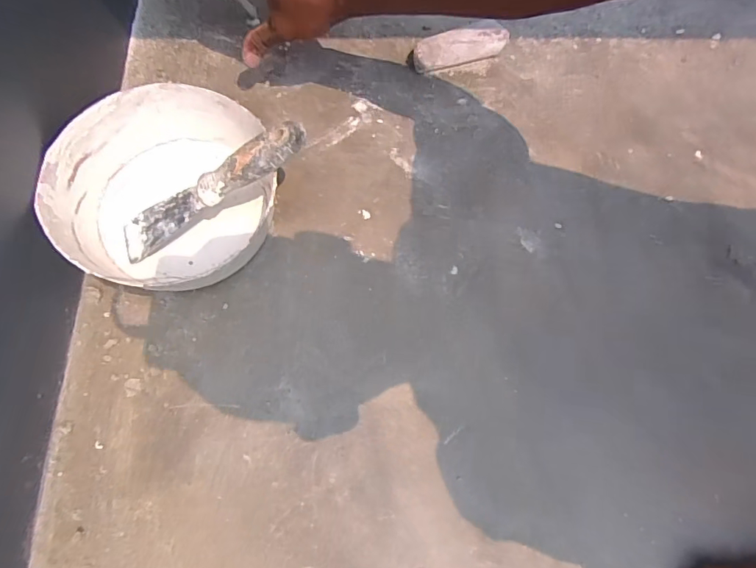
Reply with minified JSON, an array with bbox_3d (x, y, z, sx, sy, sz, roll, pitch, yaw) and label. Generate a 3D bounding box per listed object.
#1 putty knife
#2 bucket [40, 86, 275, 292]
[{"bbox_3d":[-0.149,-0.081,0.408,0.199,0.014,0.039,-27,71,18],"label":"putty knife"},{"bbox_3d":[-0.193,-0.089,0.424,0.161,0.077,0.189,39,73,11],"label":"bucket"}]

